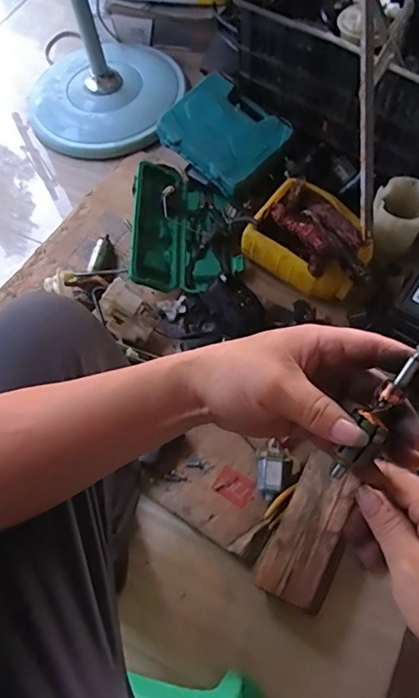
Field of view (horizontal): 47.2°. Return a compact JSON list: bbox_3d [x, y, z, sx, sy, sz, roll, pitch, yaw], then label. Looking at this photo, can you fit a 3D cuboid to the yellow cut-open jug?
[{"bbox_3d":[0.189,-0.207,0.879,0.227,0.089,0.173,38,73,19],"label":"yellow cut-open jug"}]

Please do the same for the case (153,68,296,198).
[{"bbox_3d":[0.031,-0.454,1.024,0.236,0.065,0.198,42,82,12],"label":"case"}]

